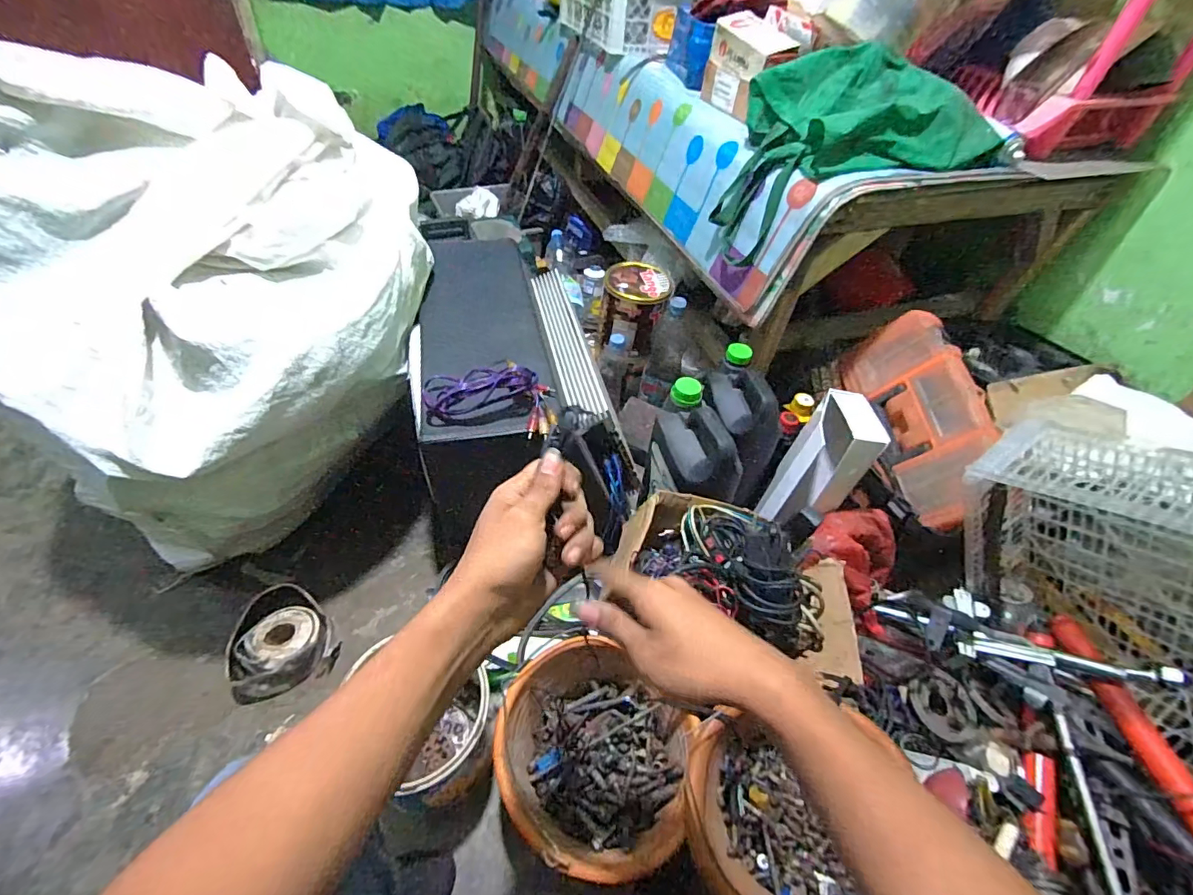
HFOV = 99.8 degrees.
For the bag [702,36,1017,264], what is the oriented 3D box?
[{"bbox_3d":[0.428,-0.477,0.851,0.402,0.260,0.192,-3,48,-9],"label":"bag"}]

